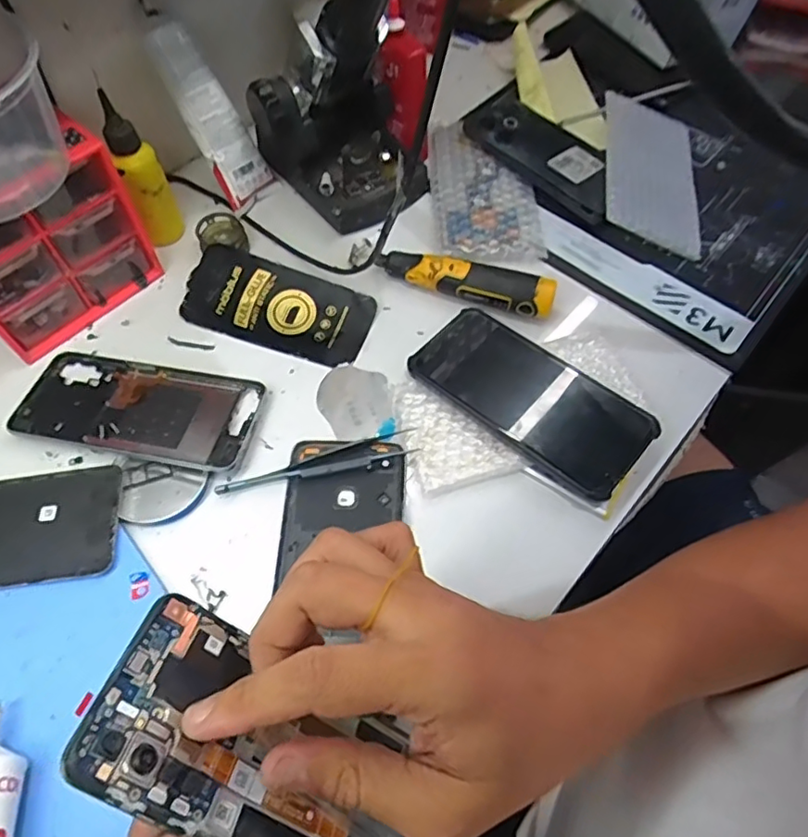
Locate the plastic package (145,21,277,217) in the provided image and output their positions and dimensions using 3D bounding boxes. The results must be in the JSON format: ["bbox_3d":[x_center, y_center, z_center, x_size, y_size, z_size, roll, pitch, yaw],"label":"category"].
[{"bbox_3d":[-0.154,-0.241,0.474,0.044,0.136,0.020,-44,38,-22],"label":"plastic package"}]

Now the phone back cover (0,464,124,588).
[{"bbox_3d":[-0.253,0.070,0.359,0.152,0.010,0.070,-5,61,-4],"label":"phone back cover"}]

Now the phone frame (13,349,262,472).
[{"bbox_3d":[-0.183,-0.008,0.407,0.162,0.013,0.073,11,62,5],"label":"phone frame"}]

